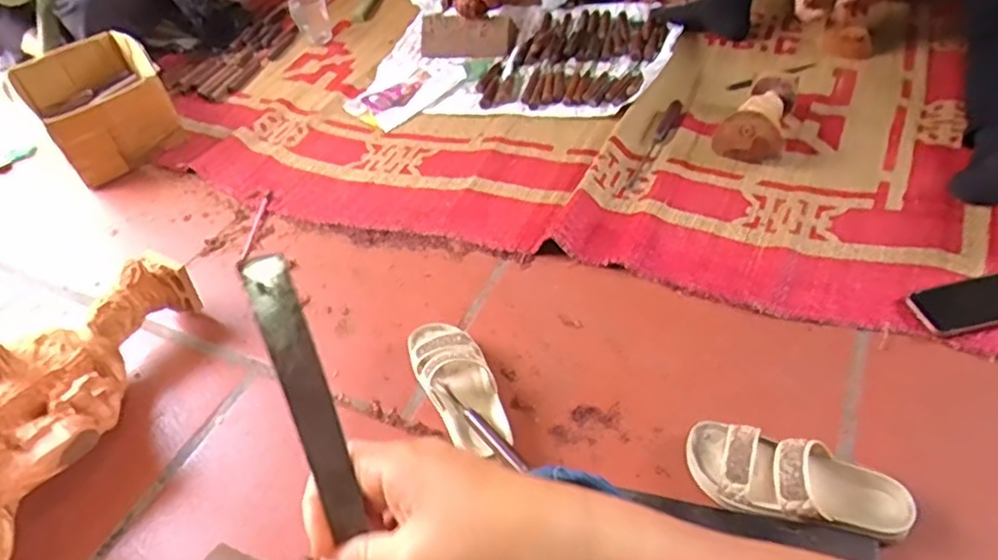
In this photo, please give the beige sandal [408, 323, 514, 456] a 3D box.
[{"bbox_3d":[-0.049,0.143,0.866,0.090,0.067,0.231,-23,48,-14],"label":"beige sandal"}]

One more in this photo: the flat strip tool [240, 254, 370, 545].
[{"bbox_3d":[-0.080,0.072,0.294,0.020,0.169,0.008,-17,6,-10],"label":"flat strip tool"}]

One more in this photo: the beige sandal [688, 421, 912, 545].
[{"bbox_3d":[0.320,0.211,0.706,0.227,0.071,0.092,13,49,20],"label":"beige sandal"}]

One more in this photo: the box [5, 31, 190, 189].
[{"bbox_3d":[-0.834,-0.376,1.384,0.258,0.138,0.335,-37,52,-25],"label":"box"}]

